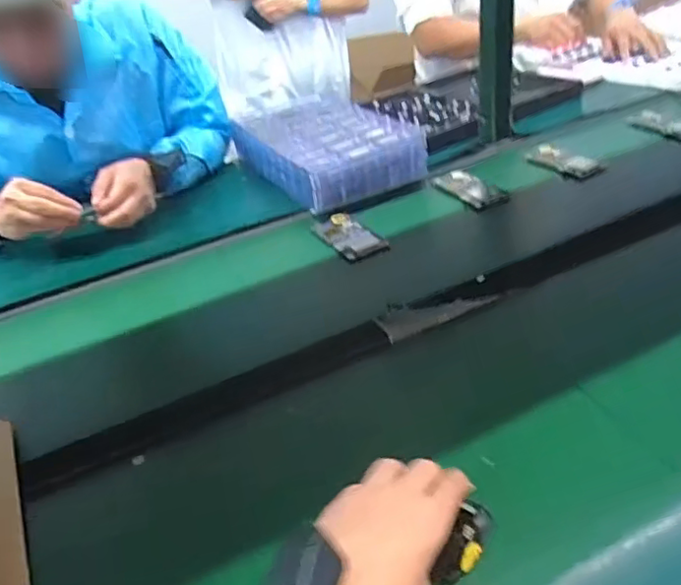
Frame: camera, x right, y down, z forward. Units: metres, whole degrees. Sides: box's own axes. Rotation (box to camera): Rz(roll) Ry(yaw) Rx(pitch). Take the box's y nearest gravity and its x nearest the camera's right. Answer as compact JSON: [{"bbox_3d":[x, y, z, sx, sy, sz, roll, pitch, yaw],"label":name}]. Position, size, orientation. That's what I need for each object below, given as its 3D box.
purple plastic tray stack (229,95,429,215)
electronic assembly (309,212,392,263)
[{"bbox_3d":[-0.035,-0.268,1.108,0.223,0.080,0.381,-20,37,-19],"label":"purple plastic tray stack"},{"bbox_3d":[0.008,-0.084,0.890,0.067,0.007,0.129,-22,37,-21],"label":"electronic assembly"}]

